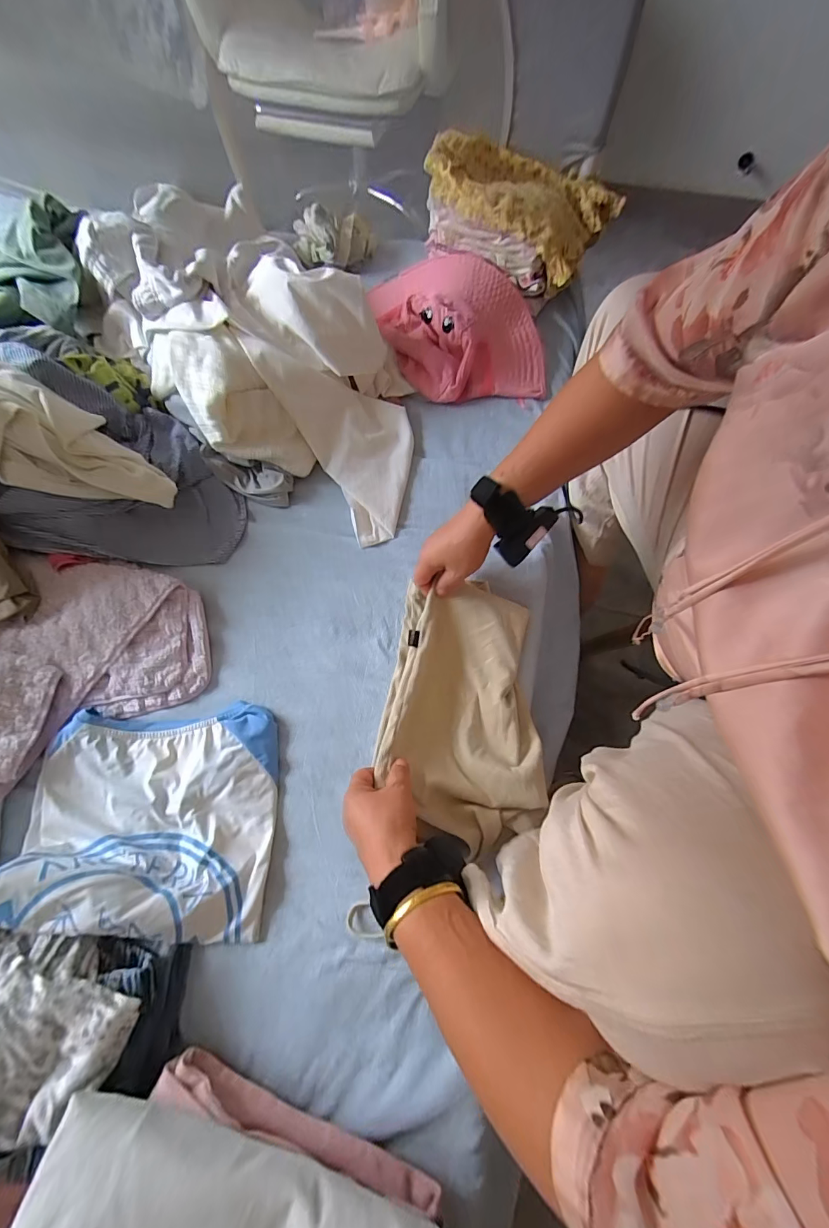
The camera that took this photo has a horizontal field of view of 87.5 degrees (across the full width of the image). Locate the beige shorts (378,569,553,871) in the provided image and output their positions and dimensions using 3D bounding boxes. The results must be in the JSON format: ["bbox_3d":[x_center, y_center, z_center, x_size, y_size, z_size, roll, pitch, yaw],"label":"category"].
[{"bbox_3d":[0.050,0.100,0.482,0.167,0.039,0.277,-1,68,0],"label":"beige shorts"}]

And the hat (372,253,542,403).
[{"bbox_3d":[0.067,-0.428,0.649,0.235,0.080,0.233,-6,69,-3],"label":"hat"}]

